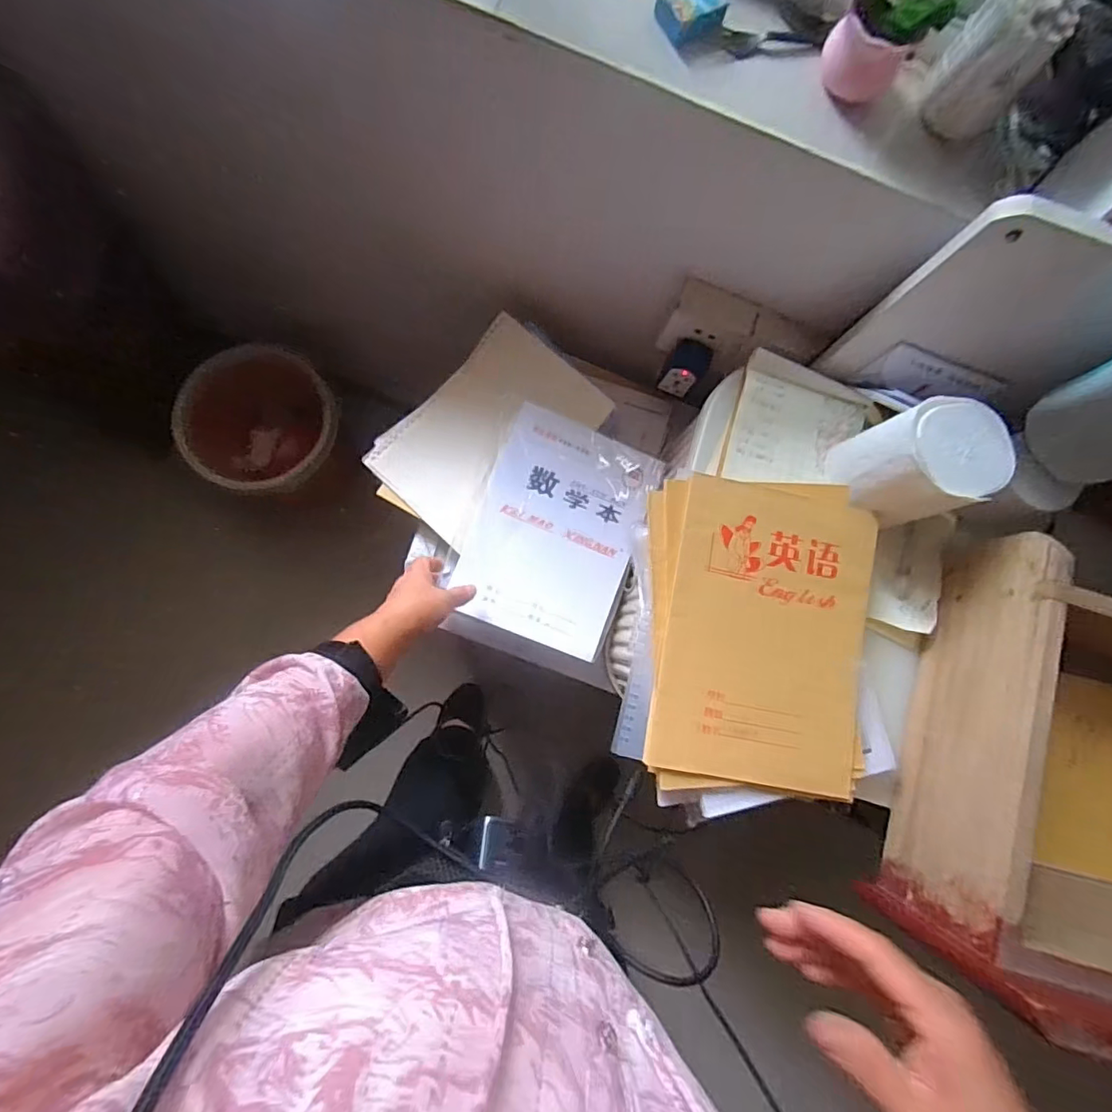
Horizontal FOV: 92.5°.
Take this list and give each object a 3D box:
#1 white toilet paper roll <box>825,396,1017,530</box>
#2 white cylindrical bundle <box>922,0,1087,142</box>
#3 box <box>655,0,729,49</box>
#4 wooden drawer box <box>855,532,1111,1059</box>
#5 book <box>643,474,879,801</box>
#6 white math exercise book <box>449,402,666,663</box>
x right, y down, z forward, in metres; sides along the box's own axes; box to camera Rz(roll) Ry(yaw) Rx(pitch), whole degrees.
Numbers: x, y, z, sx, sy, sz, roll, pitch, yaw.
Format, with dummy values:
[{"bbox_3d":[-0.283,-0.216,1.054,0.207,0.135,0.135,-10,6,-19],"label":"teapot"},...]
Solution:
[{"bbox_3d":[0.320,-0.078,0.479,0.089,0.114,0.090,1,83,-6],"label":"white toilet paper roll"},{"bbox_3d":[0.303,-0.345,0.374,0.059,0.089,0.045,19,81,-3],"label":"white cylindrical bundle"},{"bbox_3d":[0.099,-0.398,0.387,0.045,0.019,0.034,-28,87,-9],"label":"box"},{"bbox_3d":[0.554,0.227,0.488,0.449,0.164,0.344,19,81,-3],"label":"wooden drawer box"},{"bbox_3d":[0.190,0.066,0.476,0.186,0.011,0.264,10,84,-6],"label":"book"},{"bbox_3d":[0.001,-0.030,0.621,0.184,0.012,0.253,22,84,-4],"label":"white math exercise book"}]

